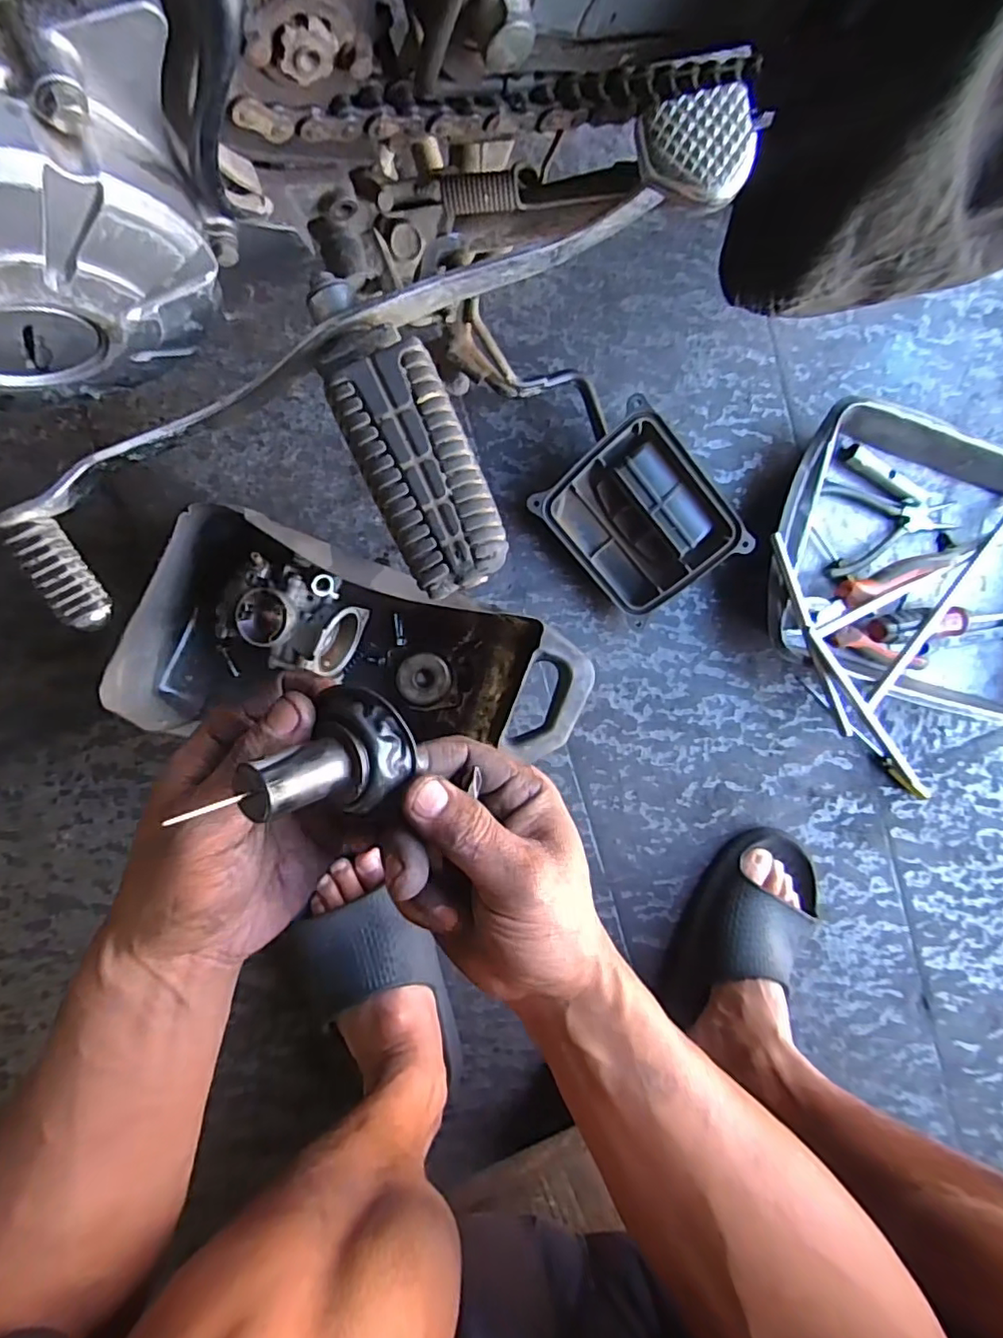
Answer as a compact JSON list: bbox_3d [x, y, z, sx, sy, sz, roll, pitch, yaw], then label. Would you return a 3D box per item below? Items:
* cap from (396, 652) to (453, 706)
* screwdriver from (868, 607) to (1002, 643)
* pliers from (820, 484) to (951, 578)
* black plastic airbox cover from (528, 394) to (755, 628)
[{"bbox_3d":[-0.067,0.009,0.524,0.047,0.012,0.045,2,94,-9],"label":"cap"},{"bbox_3d":[0.459,-0.048,0.597,0.202,0.038,0.030,-5,95,-9],"label":"screwdriver"},{"bbox_3d":[0.385,-0.138,0.585,0.140,0.016,0.089,-3,95,-9],"label":"pliers"},{"bbox_3d":[0.122,-0.134,0.533,0.125,0.041,0.150,-43,101,13],"label":"black plastic airbox cover"}]

